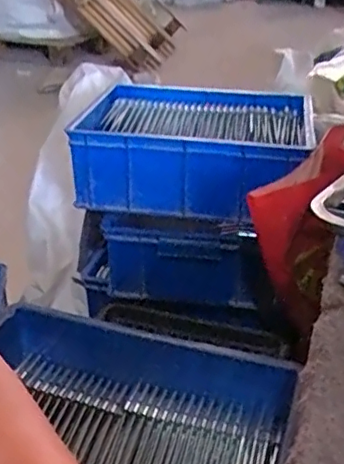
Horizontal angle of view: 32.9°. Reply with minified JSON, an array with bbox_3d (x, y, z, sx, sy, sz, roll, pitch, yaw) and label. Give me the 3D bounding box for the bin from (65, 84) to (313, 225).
[{"bbox_3d":[0.048,-0.157,1.079,0.390,0.131,0.318,5,29,9],"label":"bin"}]

